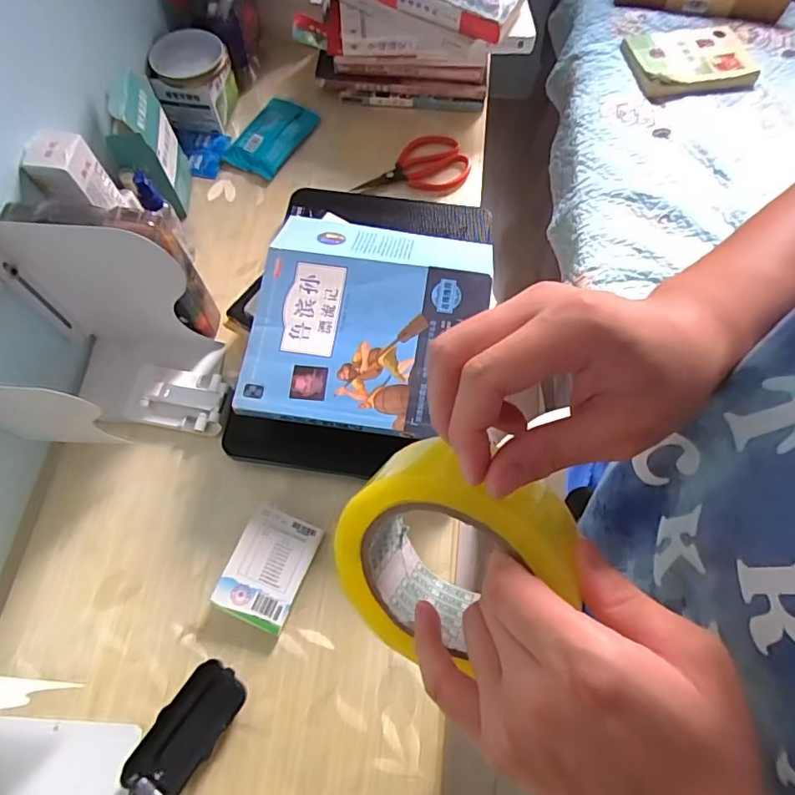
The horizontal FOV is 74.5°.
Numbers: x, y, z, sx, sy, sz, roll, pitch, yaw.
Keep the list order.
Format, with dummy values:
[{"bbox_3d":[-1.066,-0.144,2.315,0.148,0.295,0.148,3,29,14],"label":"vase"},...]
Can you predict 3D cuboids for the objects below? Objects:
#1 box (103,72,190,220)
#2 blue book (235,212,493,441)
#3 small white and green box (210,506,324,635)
[{"bbox_3d":[-0.295,-0.294,0.624,0.052,0.148,0.096,-9,67,-3],"label":"box"},{"bbox_3d":[-0.027,-0.077,0.523,0.218,0.049,0.228,7,73,5],"label":"blue book"},{"bbox_3d":[-0.123,0.163,0.504,0.068,0.021,0.100,20,69,9],"label":"small white and green box"}]

